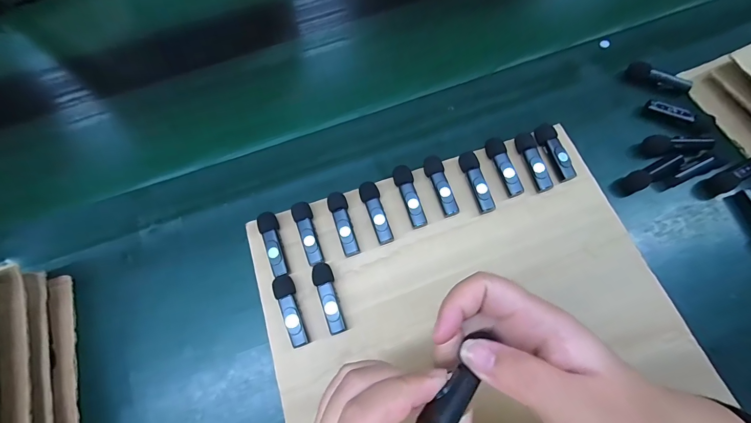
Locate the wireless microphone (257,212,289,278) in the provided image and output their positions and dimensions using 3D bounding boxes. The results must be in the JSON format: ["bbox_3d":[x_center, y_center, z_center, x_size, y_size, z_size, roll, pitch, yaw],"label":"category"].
[{"bbox_3d":[-0.099,0.032,0.329,0.018,0.015,0.065,-19,71,-4],"label":"wireless microphone"}]

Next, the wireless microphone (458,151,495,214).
[{"bbox_3d":[0.102,-0.030,0.341,0.017,0.014,0.063,-16,71,-3],"label":"wireless microphone"}]

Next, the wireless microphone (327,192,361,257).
[{"bbox_3d":[-0.031,0.012,0.334,0.018,0.014,0.065,-20,71,-4],"label":"wireless microphone"}]

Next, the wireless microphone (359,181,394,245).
[{"bbox_3d":[0.001,0.001,0.336,0.018,0.013,0.064,-19,71,-4],"label":"wireless microphone"}]

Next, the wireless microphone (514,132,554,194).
[{"bbox_3d":[0.161,-0.053,0.344,0.019,0.012,0.066,-12,71,-2],"label":"wireless microphone"}]

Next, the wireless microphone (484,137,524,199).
[{"bbox_3d":[0.131,-0.047,0.344,0.018,0.012,0.065,-17,71,-3],"label":"wireless microphone"}]

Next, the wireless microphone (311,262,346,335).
[{"bbox_3d":[-0.042,0.079,0.311,0.018,0.015,0.064,-21,71,-5],"label":"wireless microphone"}]

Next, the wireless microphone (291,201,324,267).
[{"bbox_3d":[-0.065,0.021,0.331,0.018,0.014,0.064,-20,71,-4],"label":"wireless microphone"}]

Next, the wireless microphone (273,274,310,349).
[{"bbox_3d":[-0.077,0.090,0.308,0.018,0.016,0.064,-21,71,-5],"label":"wireless microphone"}]

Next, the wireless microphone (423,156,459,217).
[{"bbox_3d":[0.066,-0.025,0.342,0.019,0.015,0.064,-16,71,-3],"label":"wireless microphone"}]

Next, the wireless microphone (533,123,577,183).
[{"bbox_3d":[0.185,-0.062,0.347,0.021,0.012,0.064,-21,71,-5],"label":"wireless microphone"}]

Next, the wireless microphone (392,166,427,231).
[{"bbox_3d":[0.034,-0.015,0.339,0.018,0.015,0.064,-16,71,-3],"label":"wireless microphone"}]

